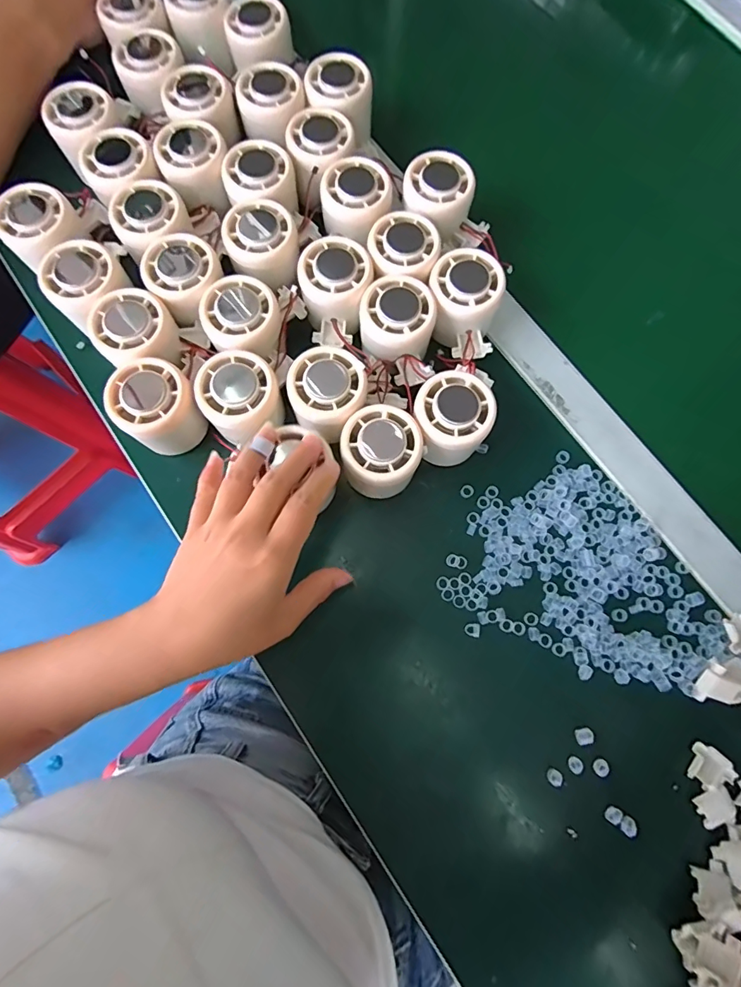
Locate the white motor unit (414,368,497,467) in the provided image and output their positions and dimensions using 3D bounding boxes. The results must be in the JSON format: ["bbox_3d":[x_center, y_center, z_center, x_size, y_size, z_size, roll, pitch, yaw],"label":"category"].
[{"bbox_3d":[0.060,-0.054,0.345,0.053,0.052,0.056,0,77,-2],"label":"white motor unit"}]

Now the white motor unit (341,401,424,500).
[{"bbox_3d":[0.009,-0.029,0.337,0.052,0.055,0.056,0,77,-2],"label":"white motor unit"}]

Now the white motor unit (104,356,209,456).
[{"bbox_3d":[-0.151,-0.063,0.336,0.052,0.055,0.052,0,77,-2],"label":"white motor unit"}]

